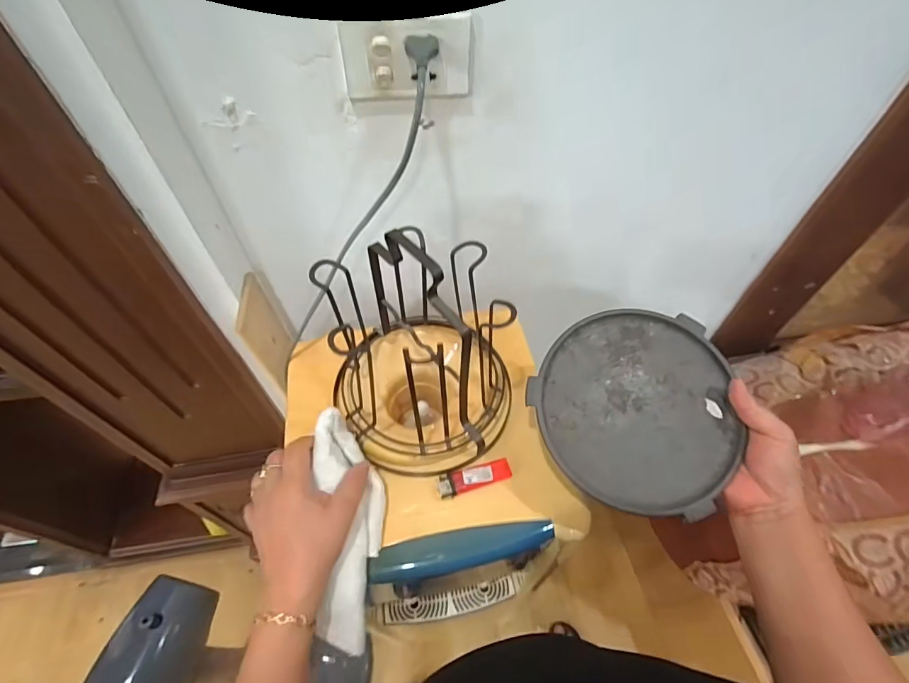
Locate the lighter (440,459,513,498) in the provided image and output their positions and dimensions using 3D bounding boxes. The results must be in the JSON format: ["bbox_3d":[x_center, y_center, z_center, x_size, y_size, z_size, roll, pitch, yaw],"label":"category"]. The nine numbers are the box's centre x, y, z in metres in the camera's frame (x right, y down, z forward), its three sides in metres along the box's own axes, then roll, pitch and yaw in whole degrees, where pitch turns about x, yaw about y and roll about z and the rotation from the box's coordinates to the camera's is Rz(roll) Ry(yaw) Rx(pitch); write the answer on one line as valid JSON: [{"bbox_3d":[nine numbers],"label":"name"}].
[{"bbox_3d":[0.021,0.137,0.443,0.077,0.017,0.025,-16,55,-12],"label":"lighter"}]

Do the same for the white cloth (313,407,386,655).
[{"bbox_3d":[-0.094,0.164,0.401,0.056,0.039,0.200,-8,67,-6],"label":"white cloth"}]

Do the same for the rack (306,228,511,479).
[{"bbox_3d":[-0.034,0.012,0.415,0.178,0.222,0.154,1,53,1],"label":"rack"}]

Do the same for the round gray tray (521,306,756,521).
[{"bbox_3d":[0.166,0.056,0.401,0.181,0.013,0.179,0,70,0],"label":"round gray tray"}]

